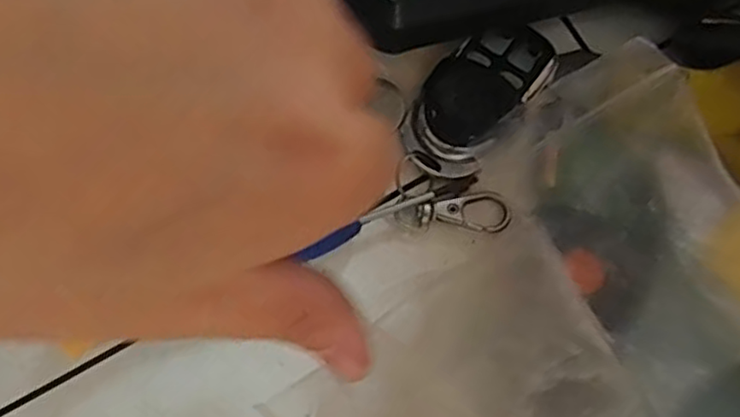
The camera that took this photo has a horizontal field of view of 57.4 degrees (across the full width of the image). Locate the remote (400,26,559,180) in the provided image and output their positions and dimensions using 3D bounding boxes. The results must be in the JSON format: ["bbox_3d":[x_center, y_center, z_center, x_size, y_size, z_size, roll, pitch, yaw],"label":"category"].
[{"bbox_3d":[0.033,-0.036,0.202,0.028,0.012,0.055,37,80,8],"label":"remote"}]

